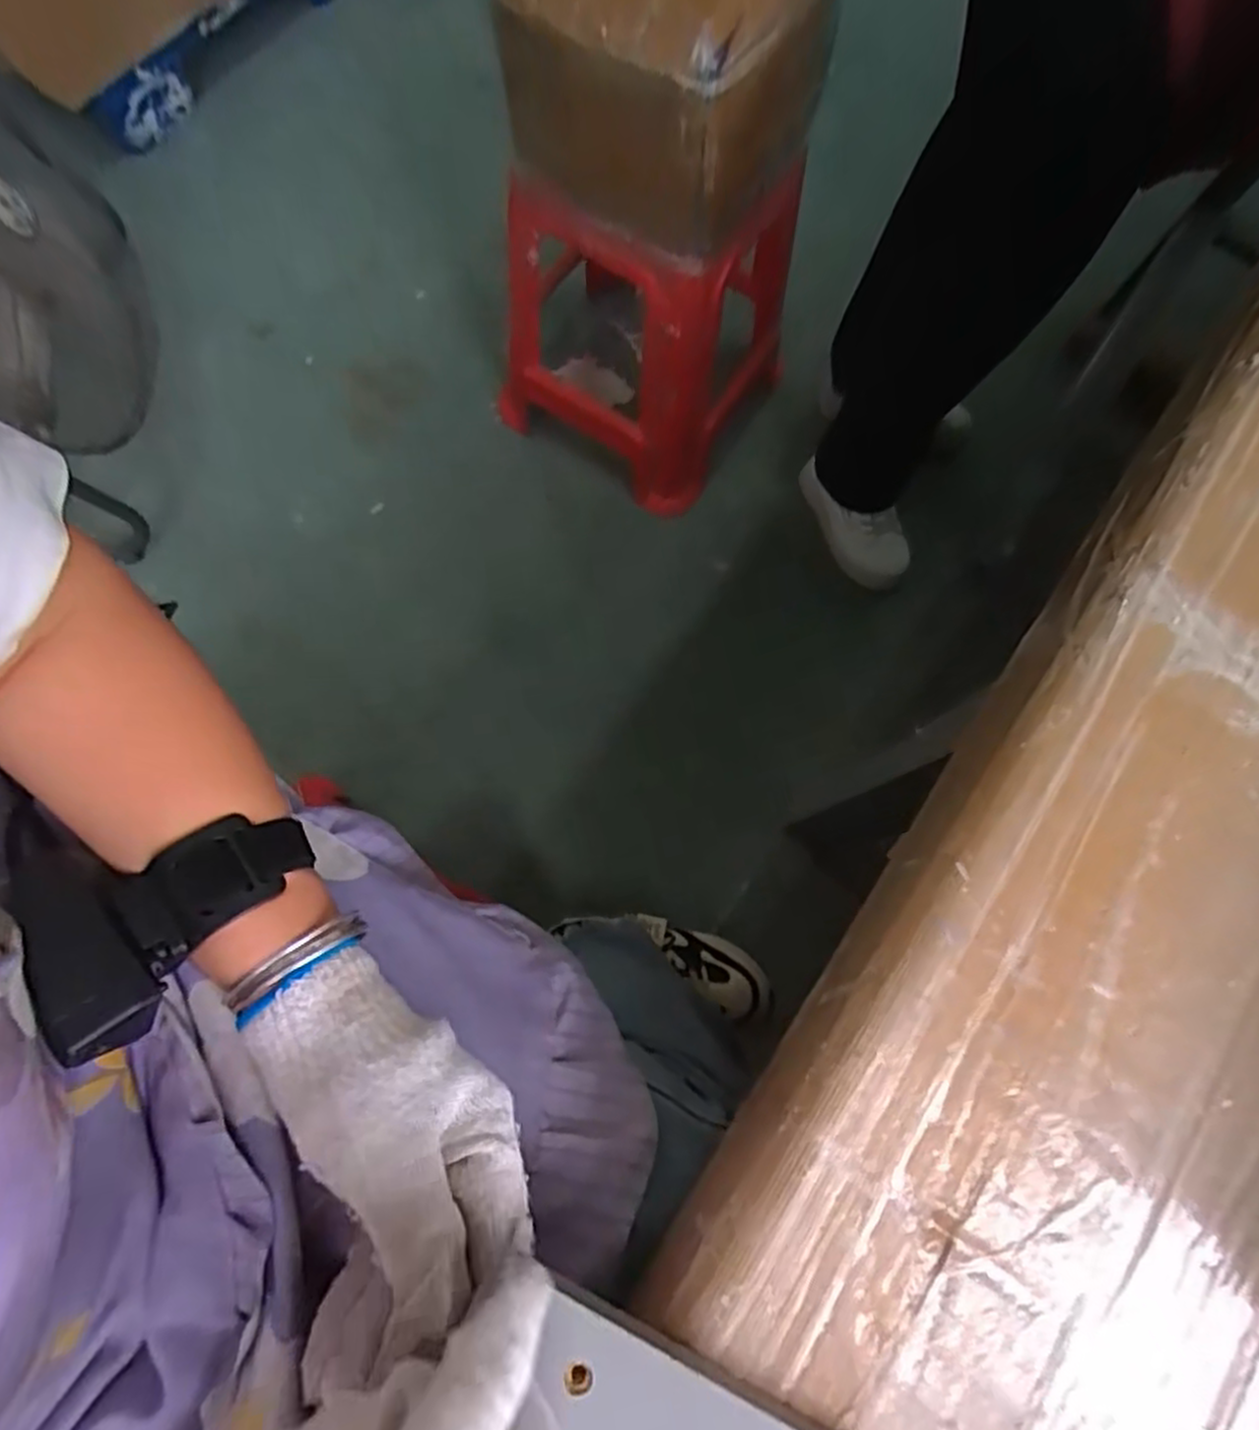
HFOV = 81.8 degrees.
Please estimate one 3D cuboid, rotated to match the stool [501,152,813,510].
[{"bbox_3d":[0.031,-0.553,0.979,0.330,0.410,0.328,31,76,6],"label":"stool"}]

